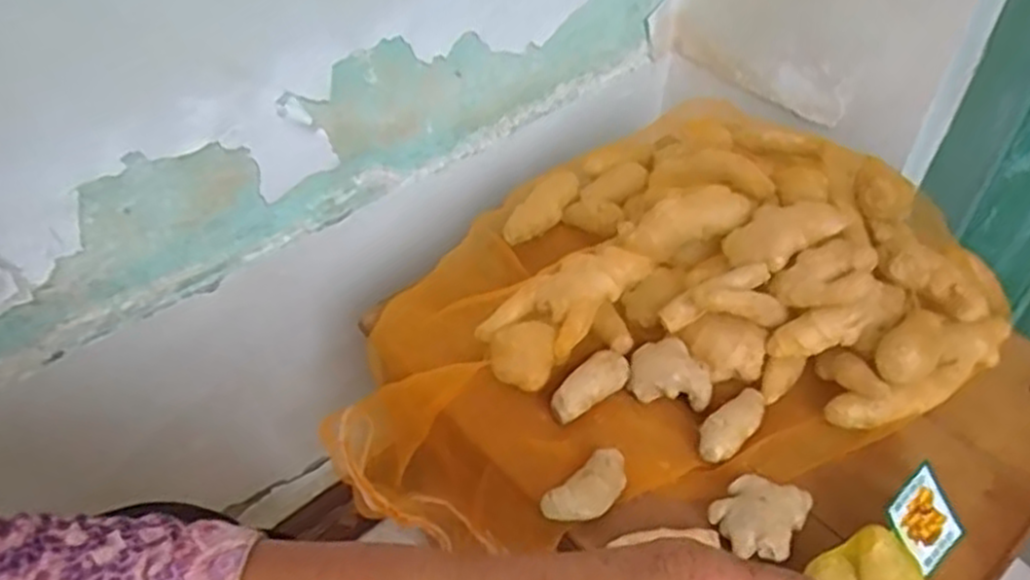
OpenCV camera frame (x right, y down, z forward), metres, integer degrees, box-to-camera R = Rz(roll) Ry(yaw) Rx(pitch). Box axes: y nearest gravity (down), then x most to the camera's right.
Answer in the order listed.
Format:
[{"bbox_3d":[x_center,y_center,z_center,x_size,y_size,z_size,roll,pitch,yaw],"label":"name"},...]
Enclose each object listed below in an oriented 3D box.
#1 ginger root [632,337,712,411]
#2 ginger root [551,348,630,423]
[{"bbox_3d":[0.107,0.056,0.530,0.055,0.024,0.038,11,46,12],"label":"ginger root"},{"bbox_3d":[0.051,0.065,0.526,0.027,0.022,0.060,34,54,30],"label":"ginger root"}]

